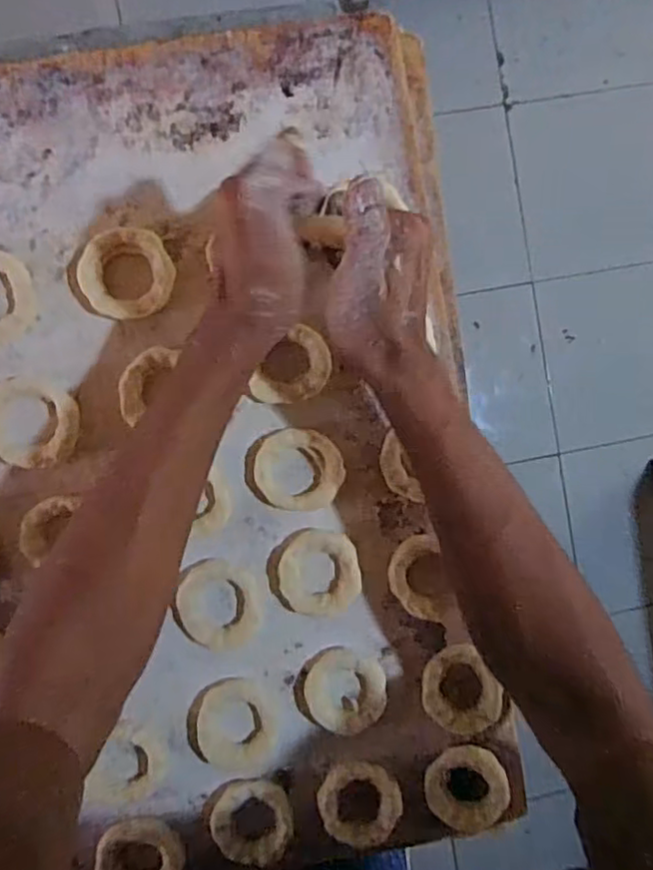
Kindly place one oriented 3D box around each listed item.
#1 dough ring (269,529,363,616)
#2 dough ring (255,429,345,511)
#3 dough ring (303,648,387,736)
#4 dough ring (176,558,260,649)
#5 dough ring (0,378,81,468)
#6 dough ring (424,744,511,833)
[{"bbox_3d":[-0.009,0.099,0.458,0.064,0.010,0.061,0,93,-6],"label":"dough ring"},{"bbox_3d":[-0.019,0.025,0.455,0.061,0.006,0.058,0,93,-6],"label":"dough ring"},{"bbox_3d":[0.013,0.188,0.469,0.058,0.014,0.056,0,93,-6],"label":"dough ring"},{"bbox_3d":[-0.076,0.120,0.453,0.055,0.013,0.061,-5,93,-6],"label":"dough ring"},{"bbox_3d":[-0.203,-0.008,0.438,0.063,0.010,0.057,10,92,-6],"label":"dough ring"},{"bbox_3d":[0.104,0.261,0.474,0.057,0.018,0.056,0,93,-6],"label":"dough ring"}]

